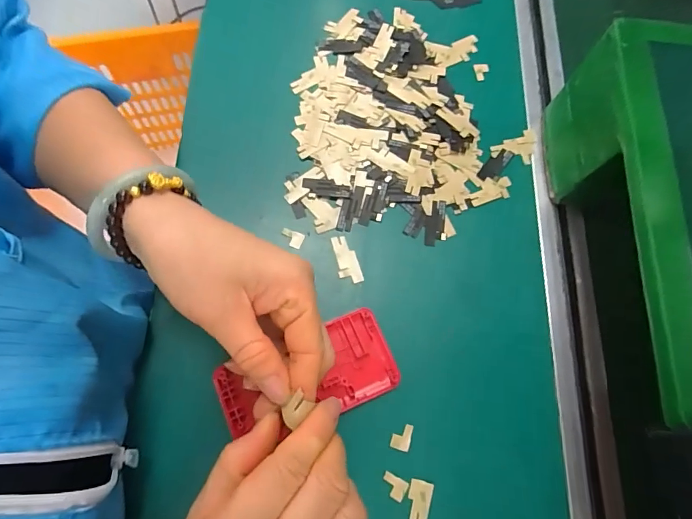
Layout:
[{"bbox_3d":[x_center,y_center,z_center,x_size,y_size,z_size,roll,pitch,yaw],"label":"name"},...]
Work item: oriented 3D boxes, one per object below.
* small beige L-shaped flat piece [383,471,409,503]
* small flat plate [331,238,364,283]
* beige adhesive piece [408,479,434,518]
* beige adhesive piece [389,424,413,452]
[{"bbox_3d":[0.033,0.156,0.299,0.018,0.004,0.013,28,75,6],"label":"small beige L-shaped flat piece"},{"bbox_3d":[0.000,0.000,0.347,0.017,0.005,0.039,-15,75,-6],"label":"small flat plate"},{"bbox_3d":[0.050,0.166,0.299,0.016,0.004,0.027,11,74,2],"label":"beige adhesive piece"},{"bbox_3d":[0.040,0.126,0.311,0.013,0.005,0.018,15,74,3],"label":"beige adhesive piece"}]

